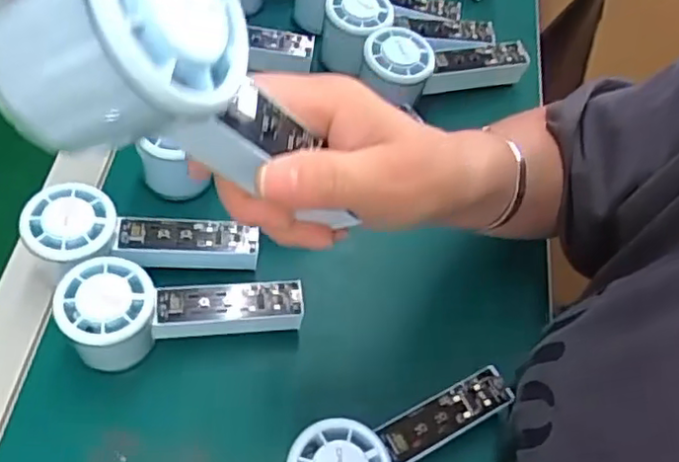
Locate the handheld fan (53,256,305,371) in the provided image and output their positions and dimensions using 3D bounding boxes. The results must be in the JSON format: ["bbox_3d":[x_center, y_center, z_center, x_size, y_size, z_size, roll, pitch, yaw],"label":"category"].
[{"bbox_3d":[-0.098,0.051,0.412,0.149,0.058,0.063,-6,59,-8],"label":"handheld fan"}]

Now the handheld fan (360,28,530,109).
[{"bbox_3d":[0.086,-0.136,0.549,0.158,0.055,0.056,-6,58,-27],"label":"handheld fan"}]

